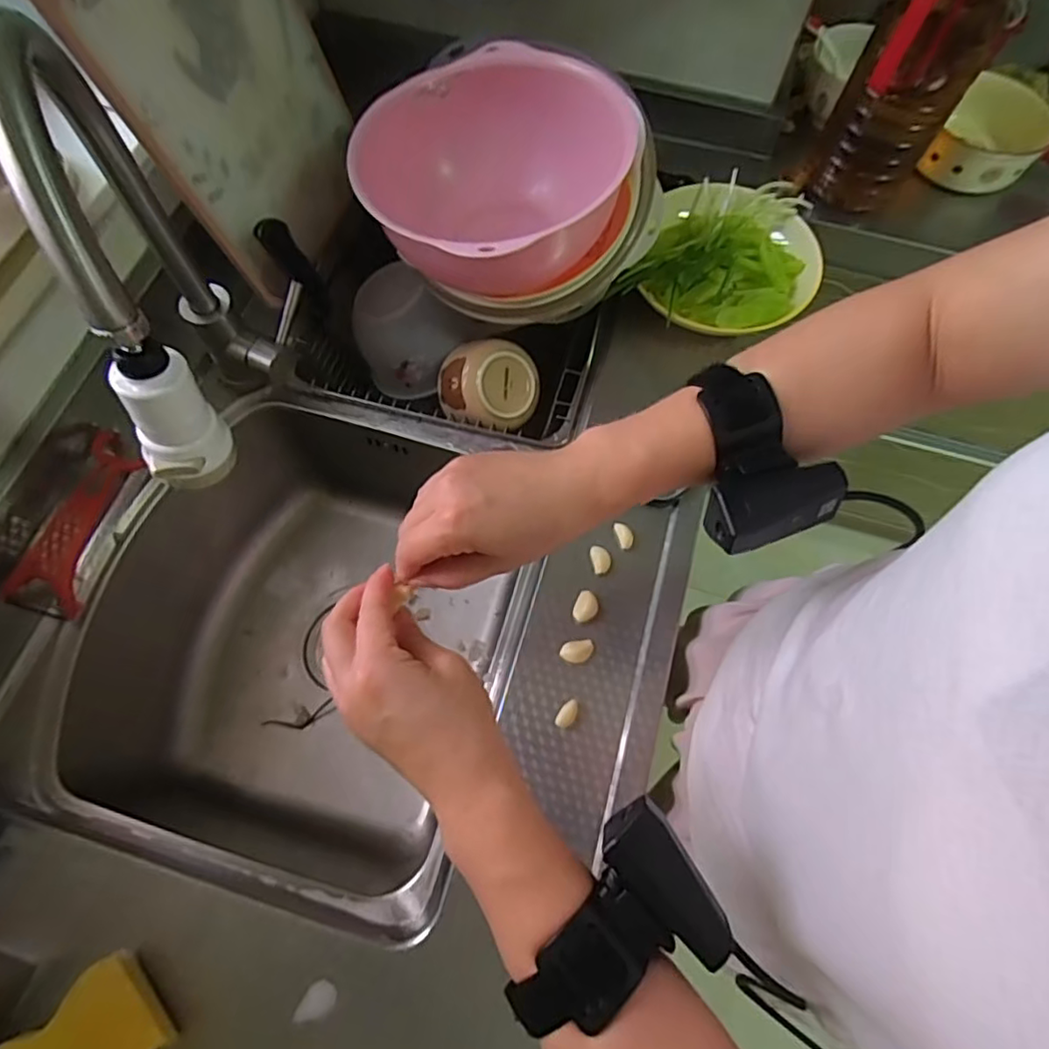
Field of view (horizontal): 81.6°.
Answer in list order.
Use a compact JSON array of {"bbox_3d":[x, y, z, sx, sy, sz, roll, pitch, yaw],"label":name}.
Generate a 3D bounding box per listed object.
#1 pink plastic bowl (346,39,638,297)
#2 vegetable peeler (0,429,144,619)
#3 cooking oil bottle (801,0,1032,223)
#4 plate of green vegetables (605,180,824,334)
[{"bbox_3d":[-0.028,-0.305,0.570,0.218,0.125,0.238,1,67,-2],"label":"pink plastic bowl"},{"bbox_3d":[-0.395,-0.004,0.540,0.046,0.033,0.159,12,68,3],"label":"vegetable peeler"},{"bbox_3d":[0.384,-0.448,0.593,0.107,0.281,0.090,32,70,11],"label":"cooking oil bottle"},{"bbox_3d":[0.217,-0.285,0.638,0.178,0.032,0.201,24,69,8],"label":"plate of green vegetables"}]

